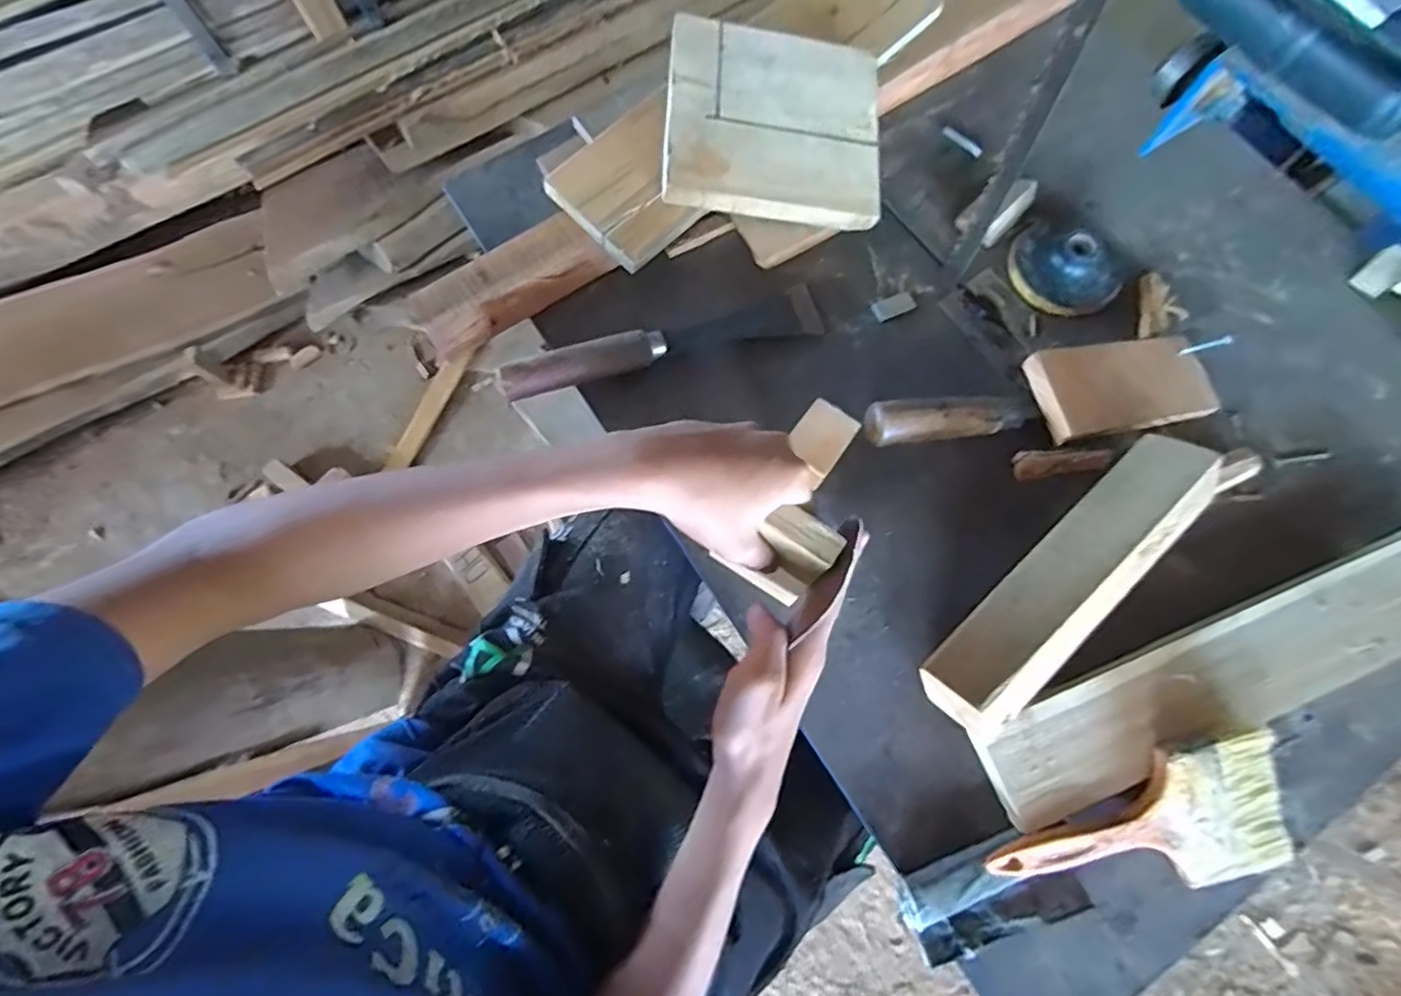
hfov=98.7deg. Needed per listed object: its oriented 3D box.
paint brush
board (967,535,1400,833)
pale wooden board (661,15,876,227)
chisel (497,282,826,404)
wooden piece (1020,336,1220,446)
[{"bbox_3d":[0.274,0.207,0.375,0.193,0.012,0.087,-12,90,-3],"label":"paint brush"},{"bbox_3d":[0.372,0.113,0.406,0.393,0.032,0.067,-21,74,-6],"label":"board"},{"bbox_3d":[0.062,-0.302,0.489,0.174,0.017,0.140,4,90,-11],"label":"pale wooden board"},{"bbox_3d":[-0.026,-0.122,0.477,0.257,0.035,0.039,-20,74,-6],"label":"chisel"},{"bbox_3d":[0.324,-0.086,0.465,0.131,0.020,0.071,-12,73,-3],"label":"wooden piece"}]

